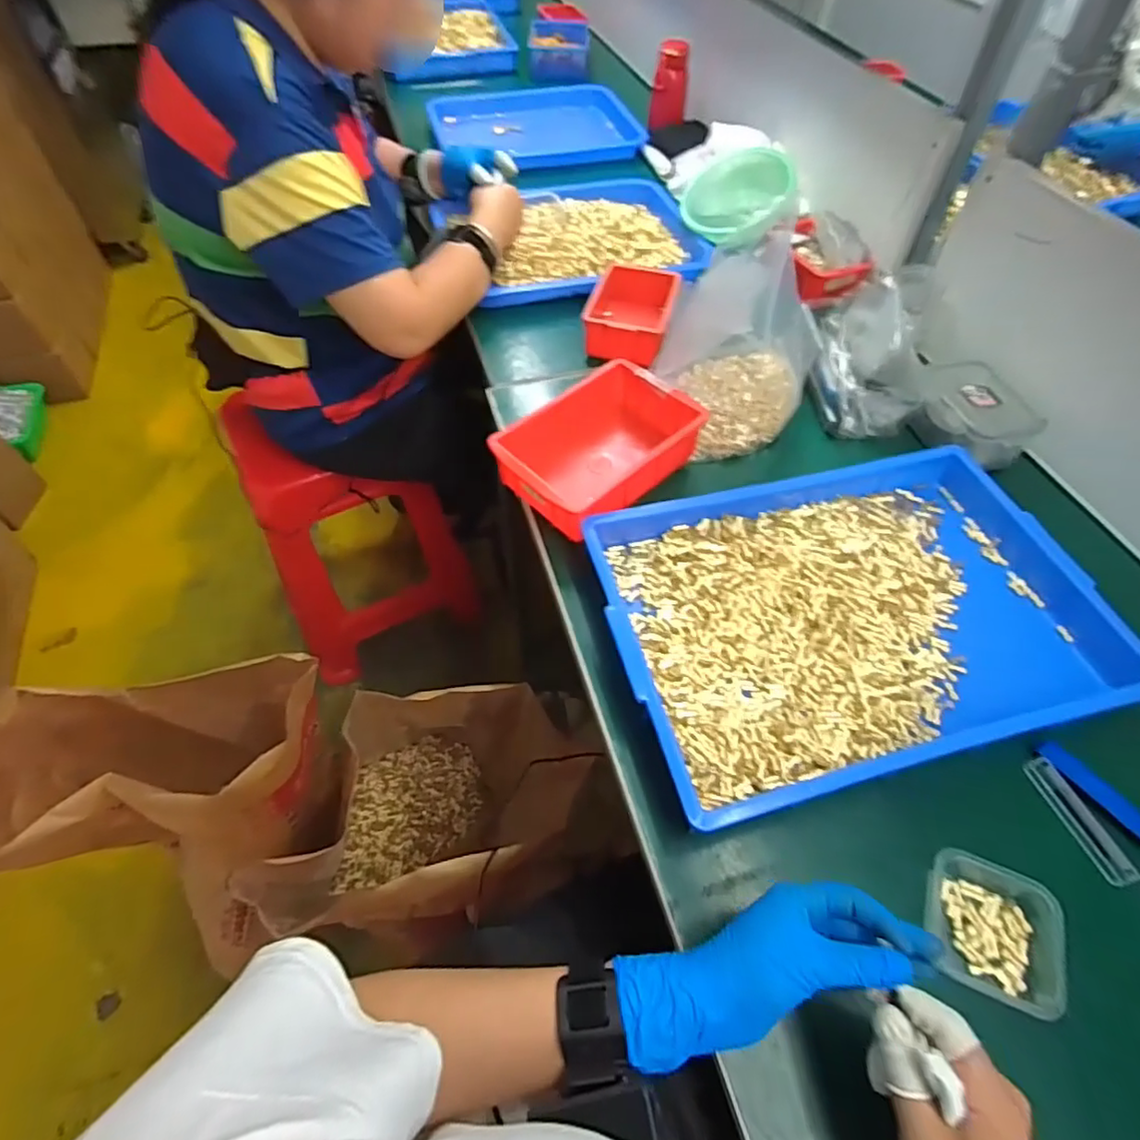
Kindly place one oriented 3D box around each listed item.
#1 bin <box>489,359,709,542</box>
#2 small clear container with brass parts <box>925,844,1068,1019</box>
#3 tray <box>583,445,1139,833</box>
[{"bbox_3d":[0.035,-0.127,0.652,0.136,0.090,0.205,39,63,22],"label":"bin"},{"bbox_3d":[0.286,0.244,0.416,0.075,0.035,0.085,18,57,10],"label":"small clear container with brass parts"},{"bbox_3d":[0.247,0.036,0.561,0.429,0.068,0.299,-12,57,-12],"label":"tray"}]

